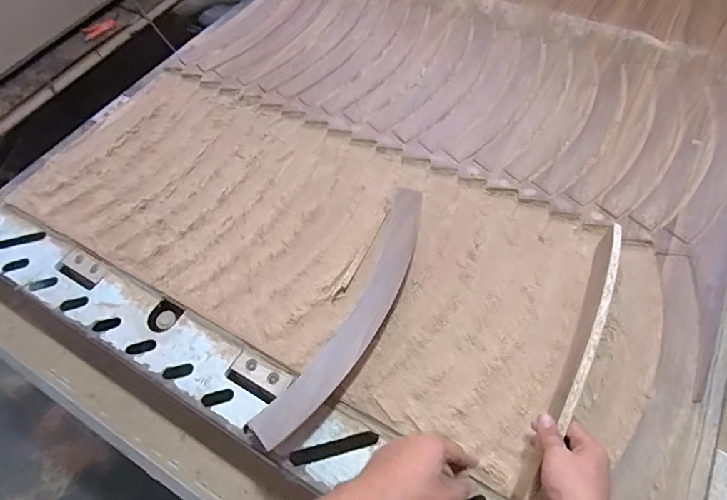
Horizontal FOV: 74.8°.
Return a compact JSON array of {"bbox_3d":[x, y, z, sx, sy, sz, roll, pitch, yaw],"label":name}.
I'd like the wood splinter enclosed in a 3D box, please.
[{"bbox_3d":[0.003,-0.003,0.816,0.015,0.010,0.201,21,61,17],"label":"wood splinter"}]

